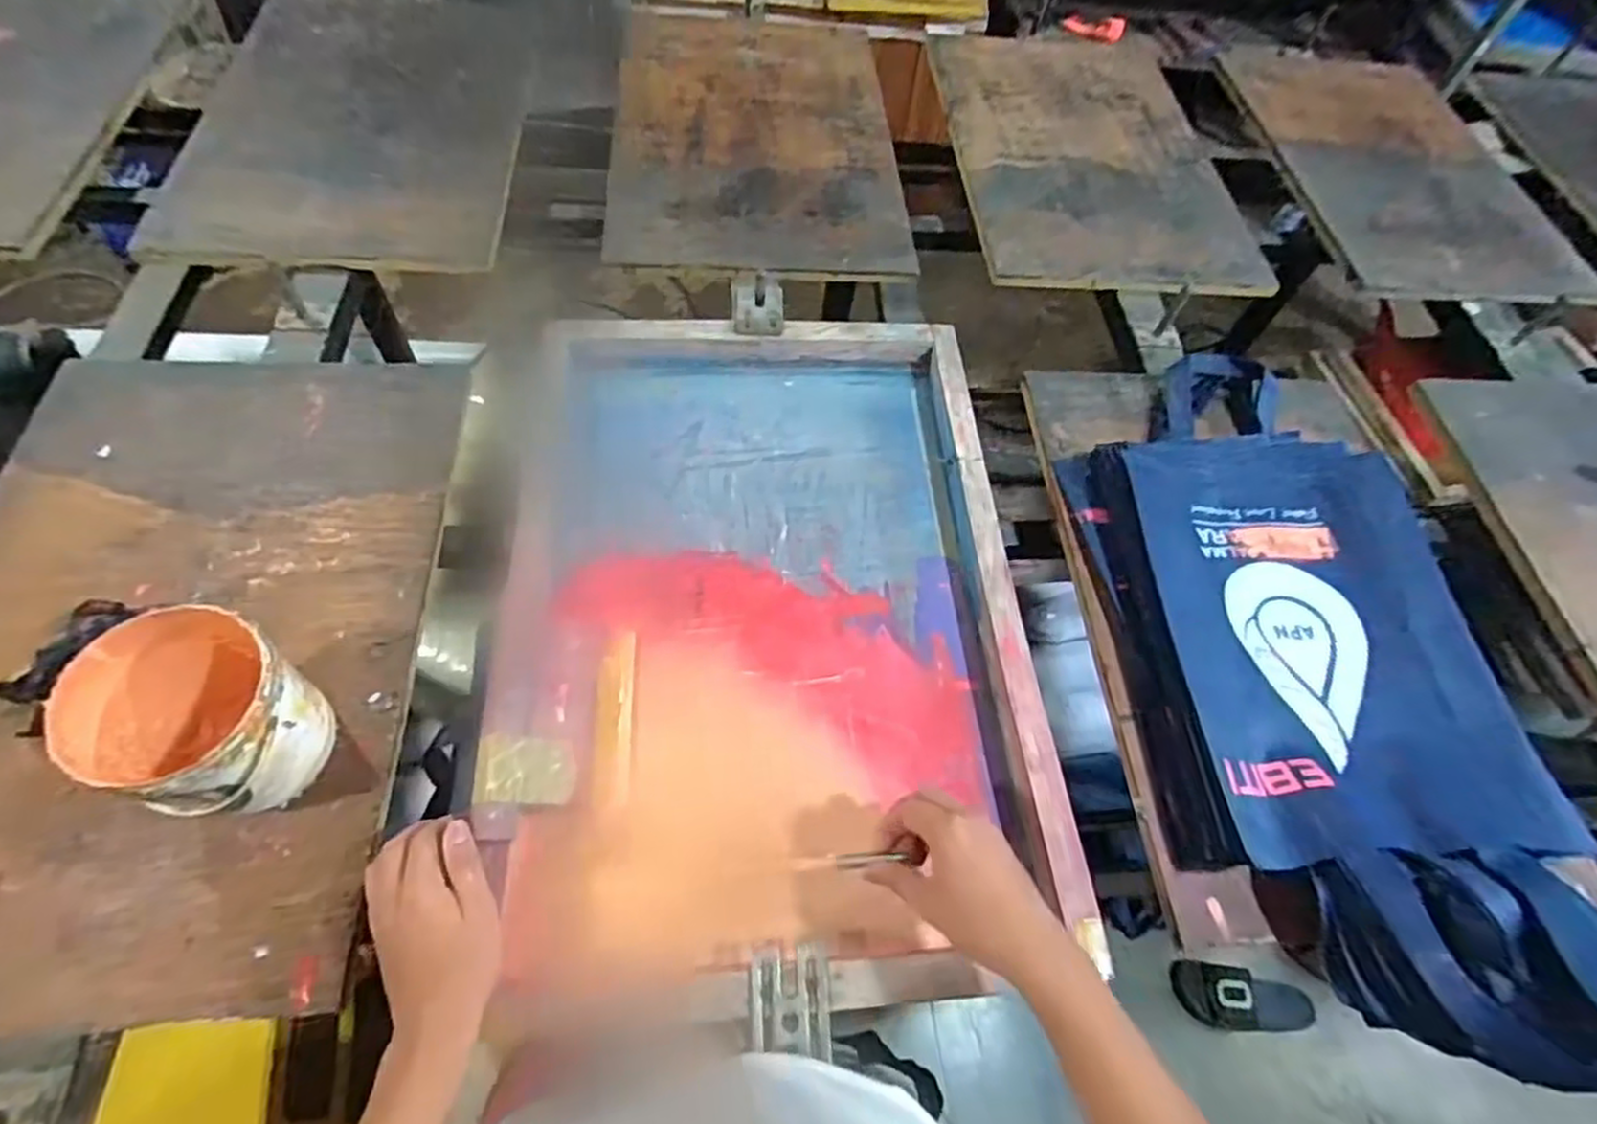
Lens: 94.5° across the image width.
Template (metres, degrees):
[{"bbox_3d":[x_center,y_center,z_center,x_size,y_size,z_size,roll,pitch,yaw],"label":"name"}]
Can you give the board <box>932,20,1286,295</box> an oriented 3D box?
[{"bbox_3d":[0.431,-0.624,1.105,0.396,0.021,0.638,-1,58,-5],"label":"board"}]

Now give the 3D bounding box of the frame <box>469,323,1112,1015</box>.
[{"bbox_3d":[-0.028,0.022,0.671,0.450,0.070,0.643,-2,58,-5],"label":"frame"}]

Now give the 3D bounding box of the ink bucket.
[{"bbox_3d":[-0.417,0.118,0.527,0.126,0.126,0.111,14,58,5],"label":"ink bucket"}]

